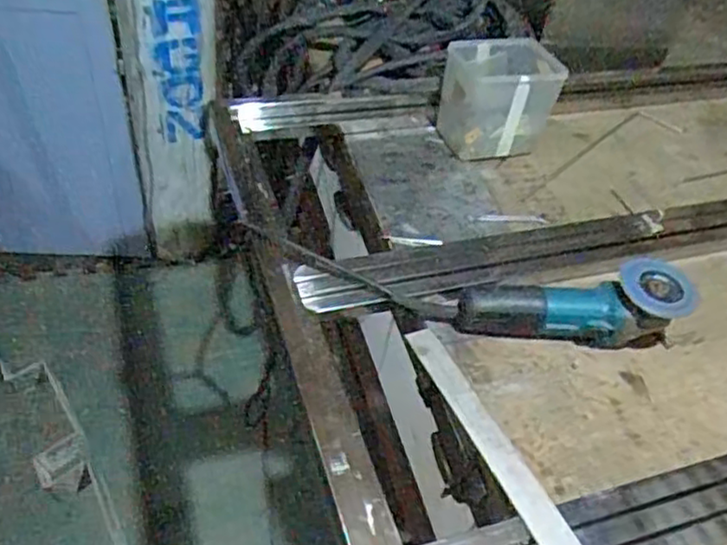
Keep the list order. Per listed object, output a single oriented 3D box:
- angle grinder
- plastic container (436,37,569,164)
[{"bbox_3d":[0.265,0.035,0.875,0.284,0.092,0.082,4,46,-4],"label":"angle grinder"},{"bbox_3d":[0.219,-0.289,1.140,0.169,0.159,0.133,-8,48,-17],"label":"plastic container"}]

